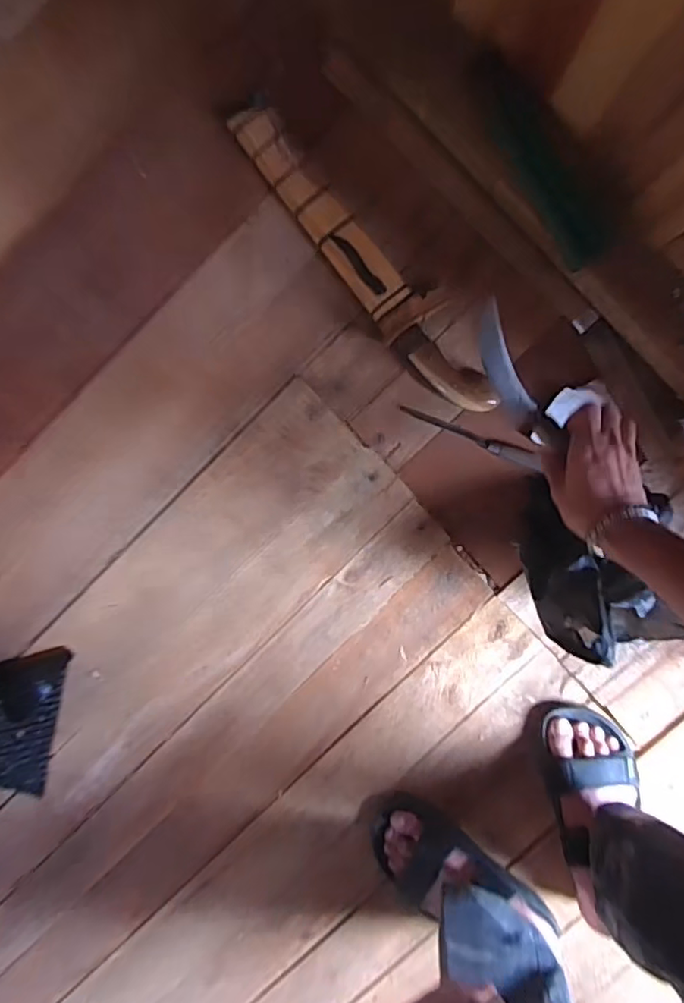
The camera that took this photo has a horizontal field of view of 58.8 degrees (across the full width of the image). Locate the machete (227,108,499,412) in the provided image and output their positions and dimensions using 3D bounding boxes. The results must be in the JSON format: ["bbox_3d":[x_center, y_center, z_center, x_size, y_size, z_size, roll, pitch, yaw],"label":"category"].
[{"bbox_3d":[0.030,-0.284,0.727,0.070,0.025,0.440,-36,93,6],"label":"machete"}]

